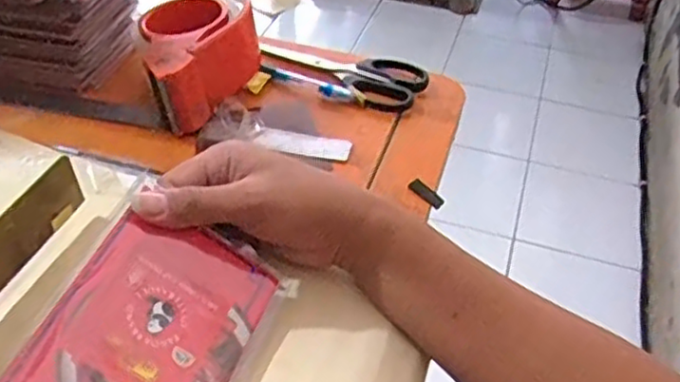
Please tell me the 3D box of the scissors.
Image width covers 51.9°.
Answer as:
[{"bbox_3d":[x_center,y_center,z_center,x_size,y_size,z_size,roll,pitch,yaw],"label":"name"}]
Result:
[{"bbox_3d":[-0.003,-0.112,0.652,0.165,0.008,0.073,14,43,12],"label":"scissors"}]

